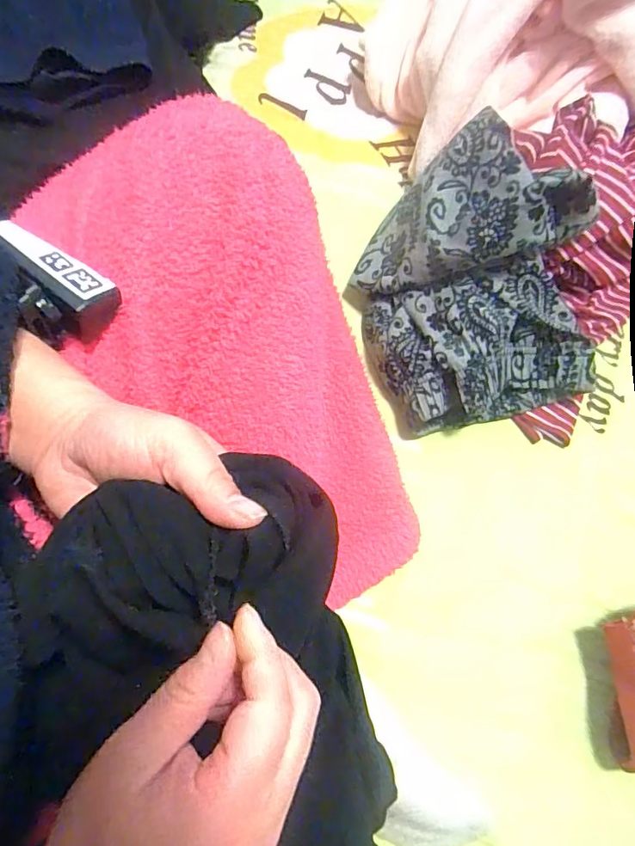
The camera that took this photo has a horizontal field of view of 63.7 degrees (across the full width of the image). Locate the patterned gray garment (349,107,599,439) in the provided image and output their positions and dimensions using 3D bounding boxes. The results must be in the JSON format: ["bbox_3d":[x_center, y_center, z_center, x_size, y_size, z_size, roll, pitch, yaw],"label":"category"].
[{"bbox_3d":[0.132,-0.124,0.443,0.173,0.137,0.216,-14,71,-3],"label":"patterned gray garment"}]

